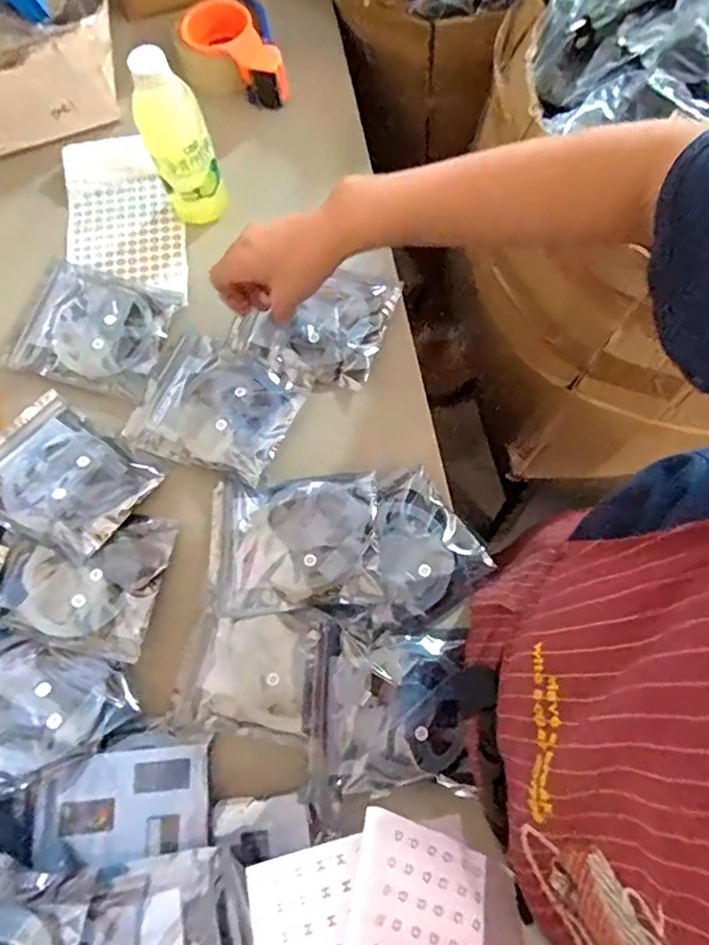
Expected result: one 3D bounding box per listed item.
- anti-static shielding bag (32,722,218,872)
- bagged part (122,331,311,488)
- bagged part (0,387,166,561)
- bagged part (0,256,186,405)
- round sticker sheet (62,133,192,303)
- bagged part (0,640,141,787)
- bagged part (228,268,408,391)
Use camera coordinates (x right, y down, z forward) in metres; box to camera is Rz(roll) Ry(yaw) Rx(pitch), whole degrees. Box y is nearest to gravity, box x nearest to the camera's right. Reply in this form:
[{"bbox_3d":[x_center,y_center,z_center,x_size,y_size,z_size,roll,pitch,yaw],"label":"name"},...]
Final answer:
[{"bbox_3d":[-0.175,0.248,0.446,0.124,0.028,0.084,-10,72,-2],"label":"anti-static shielding bag"},{"bbox_3d":[-0.130,-0.065,0.554,0.145,0.014,0.121,22,74,8],"label":"bagged part"},{"bbox_3d":[-0.267,0.003,0.526,0.147,0.025,0.112,32,76,11],"label":"bagged part"},{"bbox_3d":[-0.263,-0.148,0.590,0.154,0.016,0.130,16,73,6],"label":"bagged part"},{"bbox_3d":[-0.249,-0.276,0.634,0.128,0.014,0.205,-8,74,1],"label":"round sticker sheet"},{"bbox_3d":[-0.248,0.182,0.460,0.116,0.015,0.100,-33,67,-25],"label":"bagged part"},{"bbox_3d":[-0.041,-0.150,0.580,0.143,0.014,0.131,19,74,7],"label":"bagged part"}]

